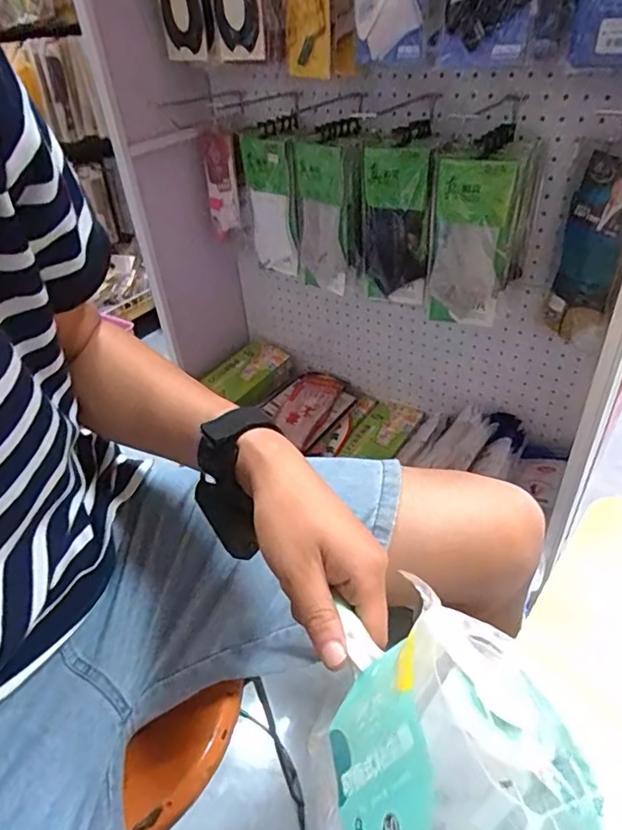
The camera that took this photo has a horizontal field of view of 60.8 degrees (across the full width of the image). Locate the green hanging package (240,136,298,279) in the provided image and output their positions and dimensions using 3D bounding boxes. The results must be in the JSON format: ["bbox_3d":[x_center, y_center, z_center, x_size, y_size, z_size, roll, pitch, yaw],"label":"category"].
[{"bbox_3d":[-0.075,-0.378,0.974,0.022,0.230,0.103,-32,45,-30],"label":"green hanging package"}]

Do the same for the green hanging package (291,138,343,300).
[{"bbox_3d":[0.014,-0.333,0.909,0.101,0.234,0.011,20,38,35],"label":"green hanging package"}]

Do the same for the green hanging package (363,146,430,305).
[{"bbox_3d":[0.128,-0.289,0.831,0.111,0.231,0.015,25,45,33],"label":"green hanging package"}]

